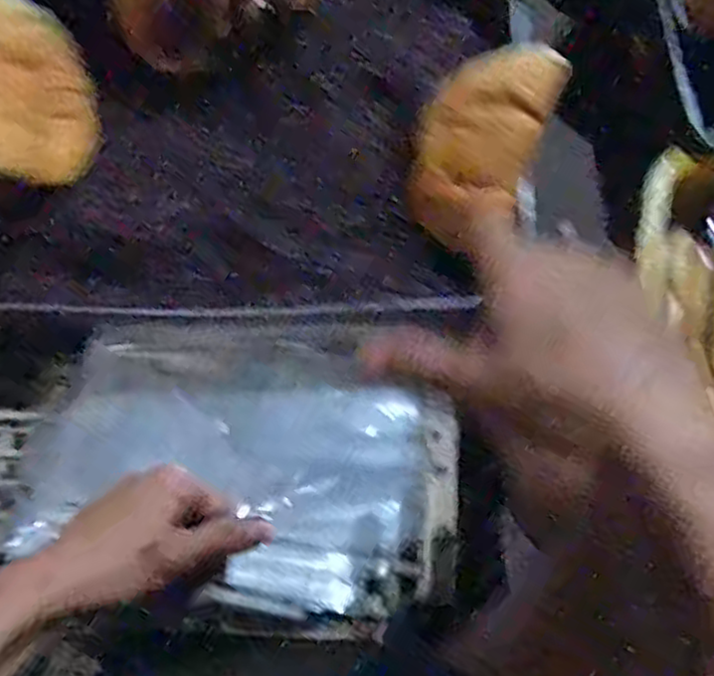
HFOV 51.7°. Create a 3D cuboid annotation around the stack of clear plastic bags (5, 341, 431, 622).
[{"bbox_3d":[-0.093,0.097,0.516,0.275,0.017,0.163,7,73,4],"label":"stack of clear plastic bags"}]

